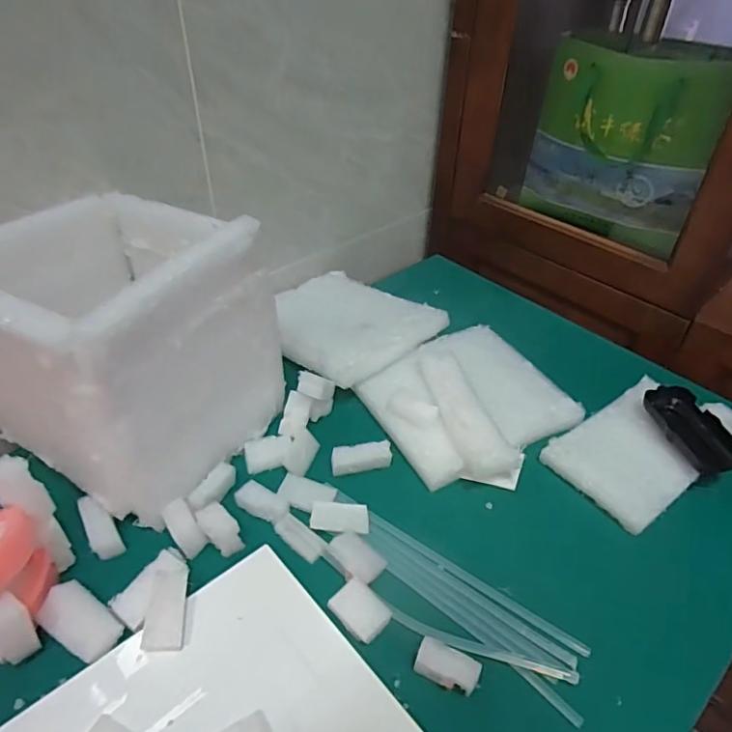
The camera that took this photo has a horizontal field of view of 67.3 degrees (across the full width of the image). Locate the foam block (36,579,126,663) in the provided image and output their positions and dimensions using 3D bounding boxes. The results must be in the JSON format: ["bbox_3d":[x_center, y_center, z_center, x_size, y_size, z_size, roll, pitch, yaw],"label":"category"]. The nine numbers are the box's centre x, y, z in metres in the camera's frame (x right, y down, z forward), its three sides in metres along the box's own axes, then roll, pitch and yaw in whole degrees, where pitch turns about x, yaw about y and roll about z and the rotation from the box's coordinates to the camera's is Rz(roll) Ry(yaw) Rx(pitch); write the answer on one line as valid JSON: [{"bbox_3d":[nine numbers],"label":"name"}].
[{"bbox_3d":[-0.224,0.201,0.432,0.066,0.011,0.037,30,60,13],"label":"foam block"}]

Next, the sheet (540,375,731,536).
[{"bbox_3d":[0.293,0.079,0.567,0.185,0.040,0.126,-24,46,-27],"label":"sheet"}]

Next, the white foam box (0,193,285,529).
[{"bbox_3d":[-0.230,-0.020,0.528,0.209,0.219,0.212,22,44,23],"label":"white foam box"}]

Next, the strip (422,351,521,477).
[{"bbox_3d":[0.102,0.048,0.596,0.054,0.028,0.171,-11,42,-14],"label":"strip"}]

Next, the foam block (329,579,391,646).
[{"bbox_3d":[-0.004,0.194,0.438,0.043,0.008,0.035,30,48,30],"label":"foam block"}]

